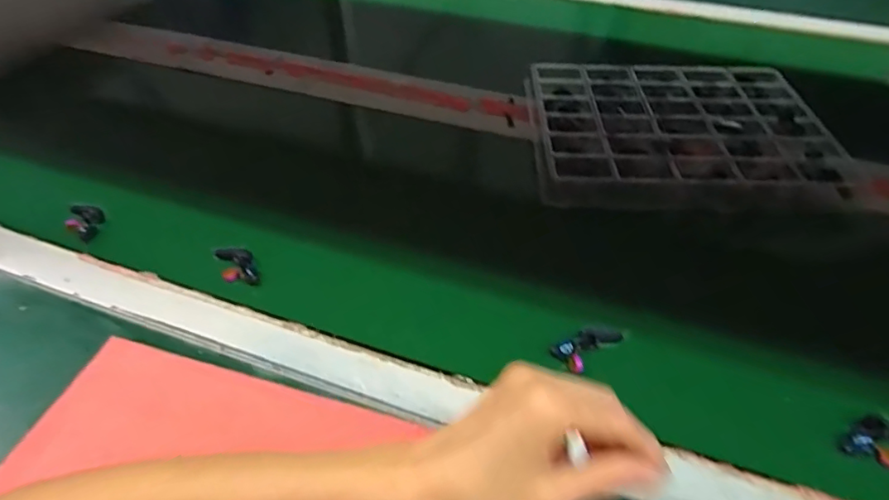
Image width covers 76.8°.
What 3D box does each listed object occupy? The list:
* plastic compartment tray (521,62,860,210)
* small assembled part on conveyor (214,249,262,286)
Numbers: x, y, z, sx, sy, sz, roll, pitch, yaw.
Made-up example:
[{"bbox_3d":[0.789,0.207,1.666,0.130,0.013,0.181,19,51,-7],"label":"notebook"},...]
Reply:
[{"bbox_3d":[0.239,-0.126,0.583,0.292,0.030,0.226,-2,44,-1],"label":"plastic compartment tray"},{"bbox_3d":[-0.174,0.015,0.471,0.027,0.010,0.049,-21,49,-19],"label":"small assembled part on conveyor"}]

